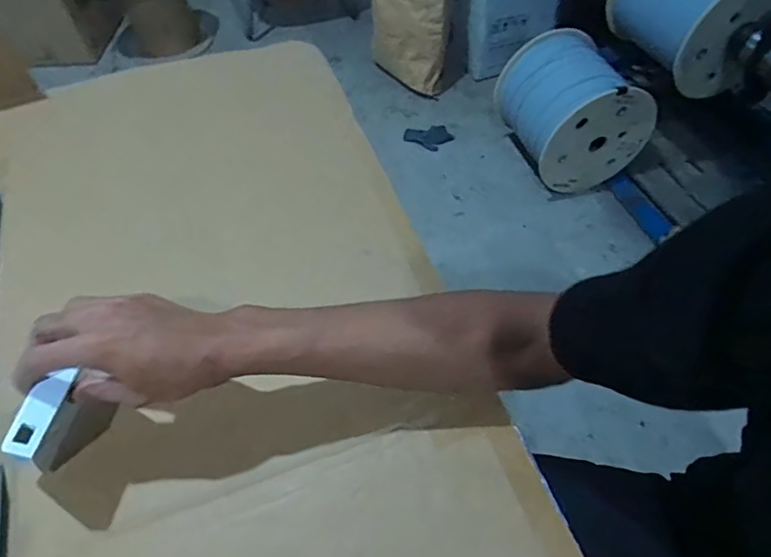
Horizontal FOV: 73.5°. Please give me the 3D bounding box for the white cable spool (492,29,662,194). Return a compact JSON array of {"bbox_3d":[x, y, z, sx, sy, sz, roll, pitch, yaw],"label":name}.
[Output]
[{"bbox_3d":[0.555,-0.506,1.537,0.314,0.328,0.362,-16,55,-10],"label":"white cable spool"}]

